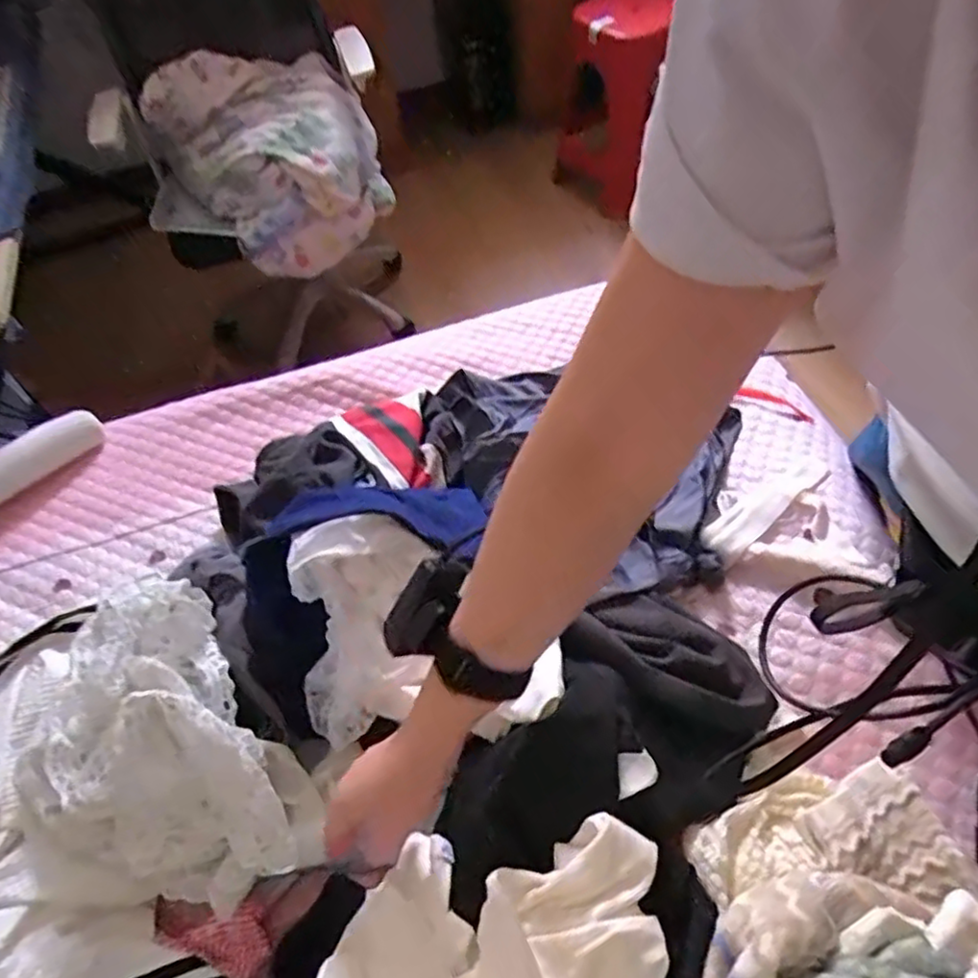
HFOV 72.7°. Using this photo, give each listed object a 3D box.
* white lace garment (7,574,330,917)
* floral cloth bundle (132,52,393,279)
[{"bbox_3d":[-0.281,0.207,0.531,0.196,0.123,0.271,-32,57,-14],"label":"white lace garment"},{"bbox_3d":[-0.432,-0.680,1.390,0.402,0.320,0.307,-32,57,-15],"label":"floral cloth bundle"}]

